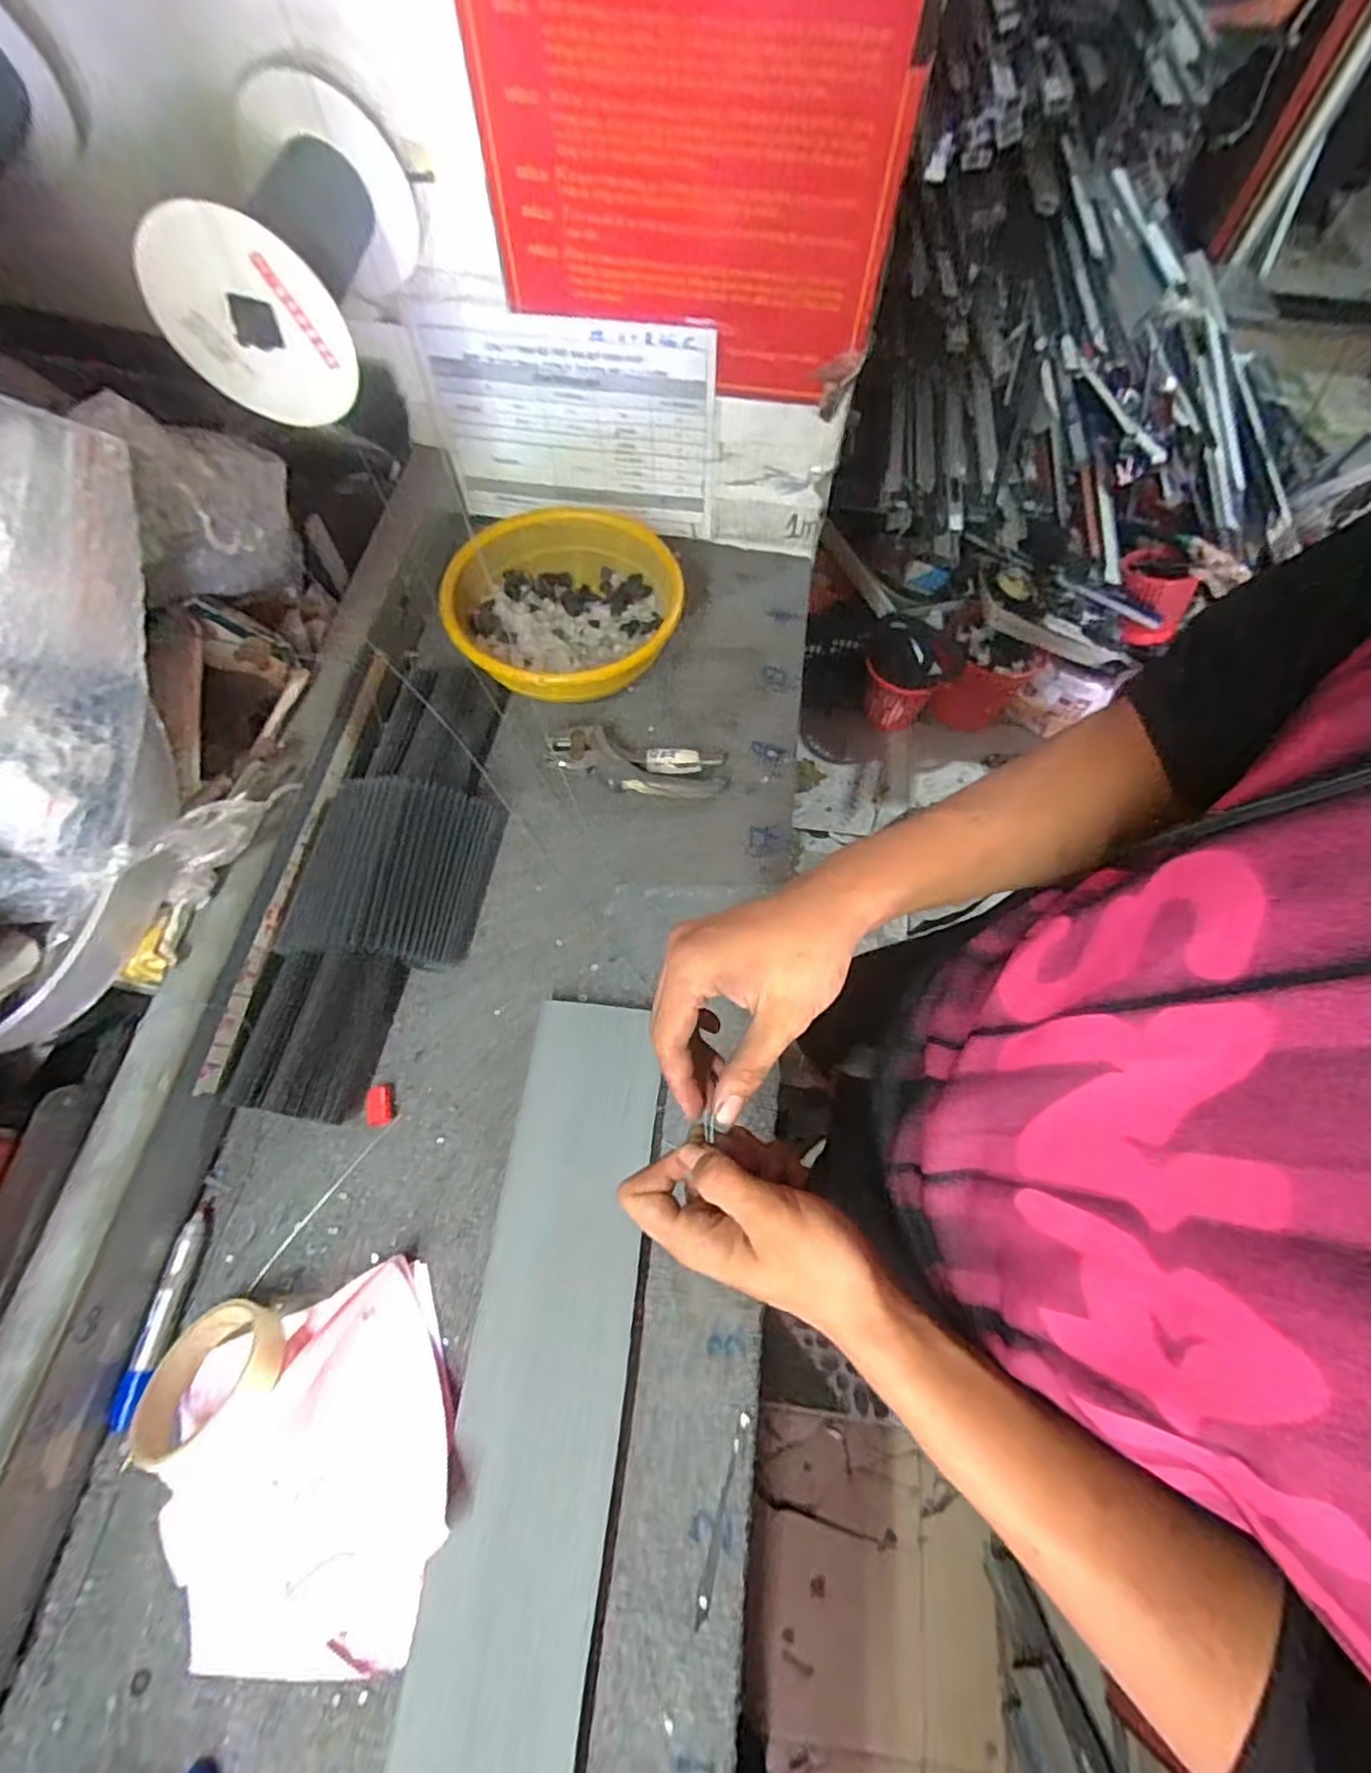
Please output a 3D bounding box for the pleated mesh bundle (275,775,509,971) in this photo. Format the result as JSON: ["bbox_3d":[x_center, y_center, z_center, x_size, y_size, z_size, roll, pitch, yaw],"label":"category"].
[{"bbox_3d":[-0.246,-0.011,0.572,0.140,0.060,0.165,7,64,2],"label":"pleated mesh bundle"}]

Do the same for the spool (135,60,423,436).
[{"bbox_3d":[-0.303,-0.494,0.518,0.131,0.128,0.211,3,64,0],"label":"spool"}]

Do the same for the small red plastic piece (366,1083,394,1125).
[{"bbox_3d":[-0.236,0.169,0.516,0.018,0.008,0.029,-9,65,-6],"label":"small red plastic piece"}]

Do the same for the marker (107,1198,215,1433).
[{"bbox_3d":[-0.349,0.286,0.450,0.022,0.021,0.126,7,64,2],"label":"marker"}]

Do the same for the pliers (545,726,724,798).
[{"bbox_3d":[-0.049,-0.120,0.657,0.171,0.026,0.060,7,64,2],"label":"pliers"}]

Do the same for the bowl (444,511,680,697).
[{"bbox_3d":[-0.121,-0.286,0.701,0.226,0.083,0.232,1,64,-1],"label":"bowl"}]

